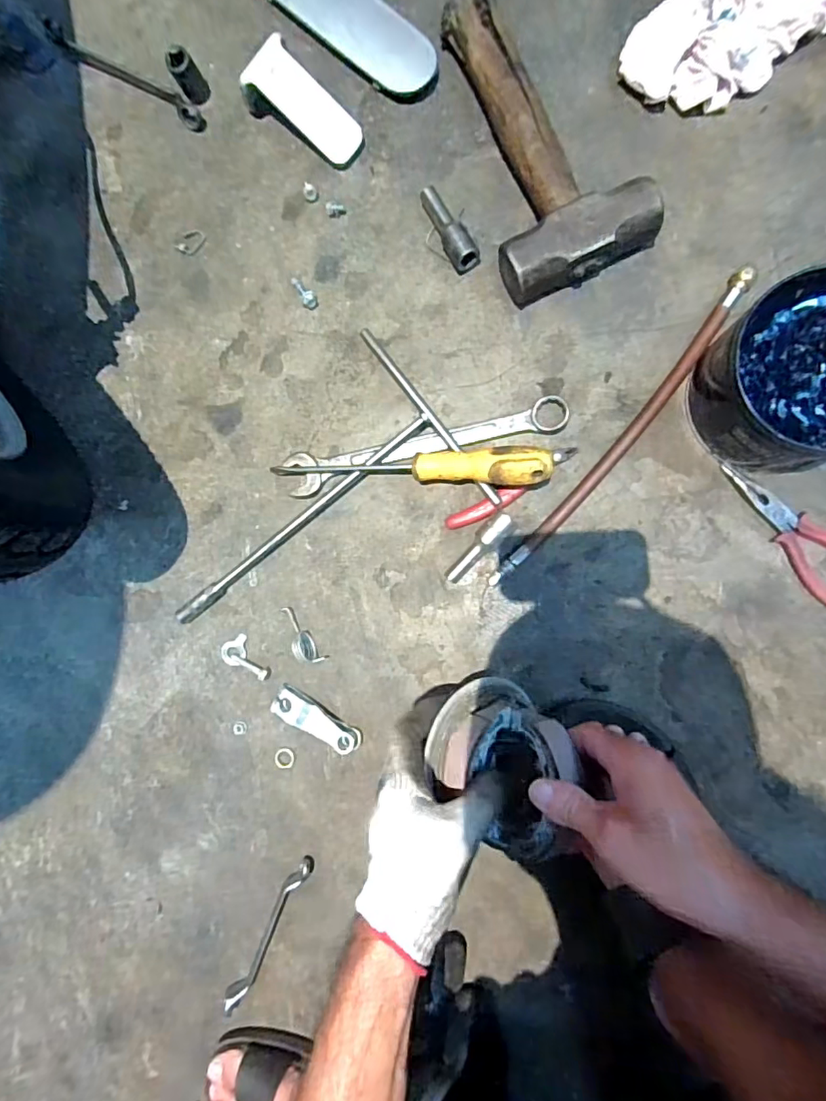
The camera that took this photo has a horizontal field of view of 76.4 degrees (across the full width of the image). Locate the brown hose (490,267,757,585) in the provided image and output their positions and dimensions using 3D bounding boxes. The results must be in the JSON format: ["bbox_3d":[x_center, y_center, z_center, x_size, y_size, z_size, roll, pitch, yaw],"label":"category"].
[{"bbox_3d":[0.178,-0.095,0.444,0.026,0.017,0.321,39,94,7],"label":"brown hose"}]

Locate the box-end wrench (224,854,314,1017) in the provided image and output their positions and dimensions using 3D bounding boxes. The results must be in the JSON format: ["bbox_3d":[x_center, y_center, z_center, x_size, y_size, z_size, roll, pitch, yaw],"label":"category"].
[{"bbox_3d":[-0.132,0.347,0.475,0.017,0.013,0.155,28,93,8],"label":"box-end wrench"}]

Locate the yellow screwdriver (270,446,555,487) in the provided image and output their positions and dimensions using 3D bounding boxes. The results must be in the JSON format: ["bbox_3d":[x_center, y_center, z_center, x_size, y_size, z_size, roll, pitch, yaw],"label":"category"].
[{"bbox_3d":[-0.008,-0.071,0.453,0.248,0.025,0.030,2,89,22],"label":"yellow screwdriver"}]

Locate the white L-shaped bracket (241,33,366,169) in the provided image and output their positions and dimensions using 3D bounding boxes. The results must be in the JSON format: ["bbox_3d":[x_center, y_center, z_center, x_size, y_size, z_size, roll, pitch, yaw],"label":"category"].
[{"bbox_3d":[-0.098,-0.403,0.485,0.119,0.044,0.052,36,94,-7],"label":"white L-shaped bracket"}]

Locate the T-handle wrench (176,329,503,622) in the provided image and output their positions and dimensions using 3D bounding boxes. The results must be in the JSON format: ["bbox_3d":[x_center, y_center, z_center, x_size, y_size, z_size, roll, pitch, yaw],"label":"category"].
[{"bbox_3d":[-0.101,-0.031,0.481,0.302,0.020,0.194,-37,84,6],"label":"T-handle wrench"}]

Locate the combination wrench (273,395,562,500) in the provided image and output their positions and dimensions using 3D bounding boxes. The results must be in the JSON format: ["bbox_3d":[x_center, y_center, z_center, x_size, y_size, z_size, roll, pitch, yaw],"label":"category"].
[{"bbox_3d":[0.008,-0.090,0.467,0.254,0.014,0.040,-10,87,8],"label":"combination wrench"}]

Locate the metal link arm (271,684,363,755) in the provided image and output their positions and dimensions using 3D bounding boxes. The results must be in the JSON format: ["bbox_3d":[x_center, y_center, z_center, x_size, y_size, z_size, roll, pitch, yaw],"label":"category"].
[{"bbox_3d":[-0.086,0.154,0.477,0.086,0.018,0.026,28,93,8],"label":"metal link arm"}]

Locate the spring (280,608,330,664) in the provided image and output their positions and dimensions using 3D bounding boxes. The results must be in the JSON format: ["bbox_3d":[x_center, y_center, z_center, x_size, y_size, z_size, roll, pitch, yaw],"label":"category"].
[{"bbox_3d":[-0.104,0.079,0.476,0.014,0.026,0.060,-37,84,6],"label":"spring"}]

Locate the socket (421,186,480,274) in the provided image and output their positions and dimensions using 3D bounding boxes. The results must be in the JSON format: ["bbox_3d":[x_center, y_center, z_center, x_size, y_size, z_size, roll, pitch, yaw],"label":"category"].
[{"bbox_3d":[0.030,-0.283,0.461,0.023,0.023,0.080,-30,85,7],"label":"socket"}]

